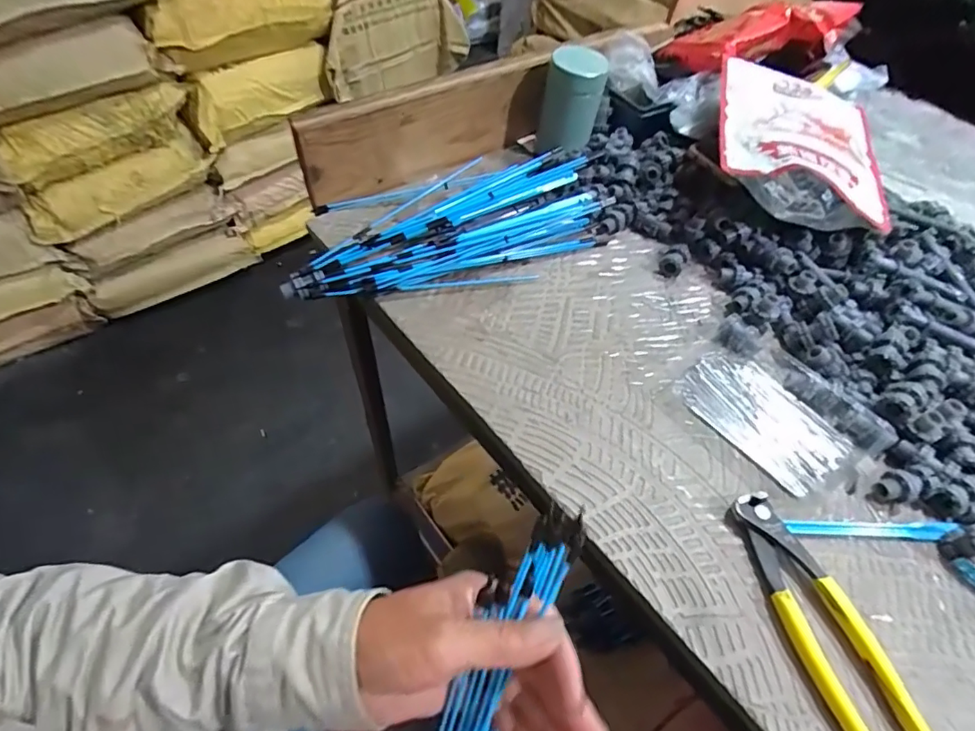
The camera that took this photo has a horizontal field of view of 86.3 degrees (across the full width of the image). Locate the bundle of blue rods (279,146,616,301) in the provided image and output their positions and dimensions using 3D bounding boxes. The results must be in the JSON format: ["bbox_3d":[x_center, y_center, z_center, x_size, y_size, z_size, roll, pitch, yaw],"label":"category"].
[{"bbox_3d":[-0.022,-0.127,0.493,0.332,0.073,0.099,-24,57,-21],"label":"bundle of blue rods"}]

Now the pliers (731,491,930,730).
[{"bbox_3d":[0.207,0.159,0.320,0.048,0.014,0.165,-12,54,-13],"label":"pliers"}]

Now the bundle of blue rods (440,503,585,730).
[{"bbox_3d":[-0.006,0.201,0.275,0.040,0.273,0.023,20,10,12],"label":"bundle of blue rods"}]

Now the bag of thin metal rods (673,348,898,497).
[{"bbox_3d":[0.235,0.035,0.417,0.104,0.022,0.140,-31,60,-25],"label":"bag of thin metal rods"}]

